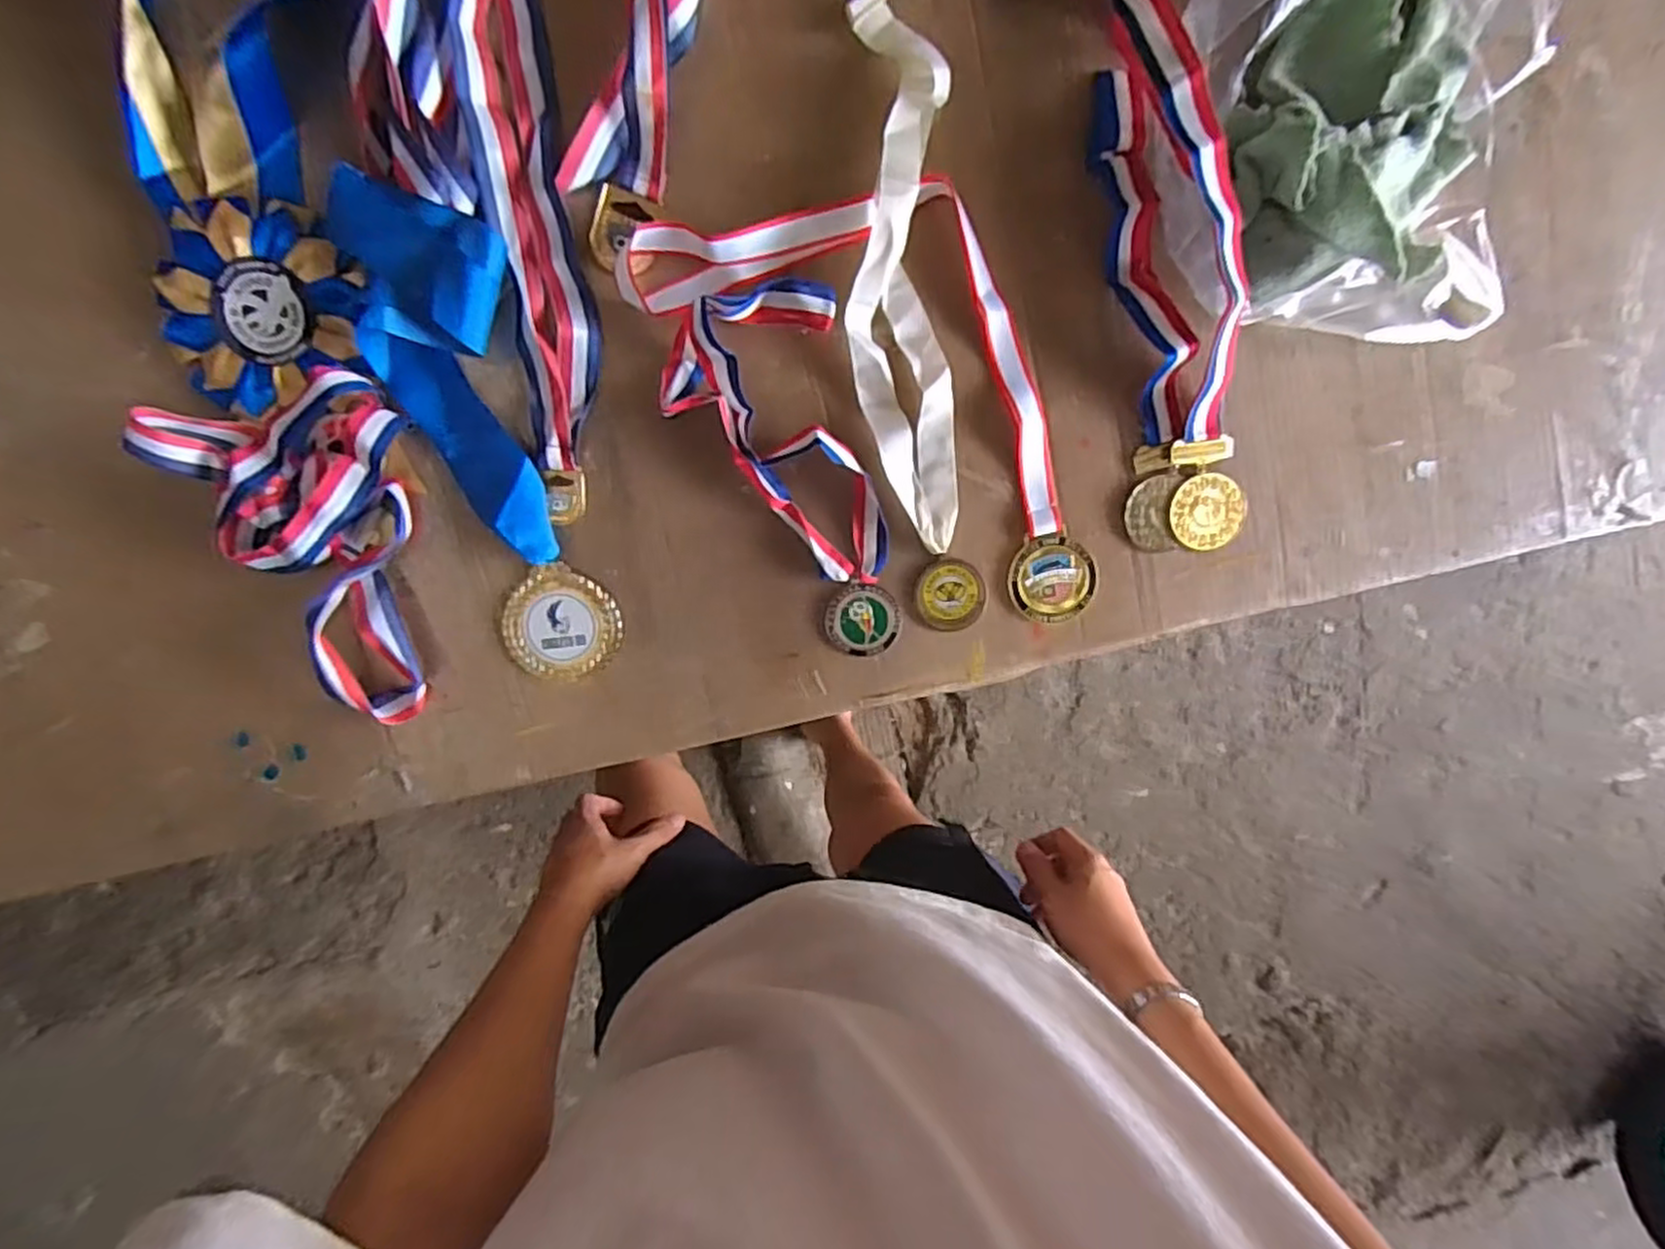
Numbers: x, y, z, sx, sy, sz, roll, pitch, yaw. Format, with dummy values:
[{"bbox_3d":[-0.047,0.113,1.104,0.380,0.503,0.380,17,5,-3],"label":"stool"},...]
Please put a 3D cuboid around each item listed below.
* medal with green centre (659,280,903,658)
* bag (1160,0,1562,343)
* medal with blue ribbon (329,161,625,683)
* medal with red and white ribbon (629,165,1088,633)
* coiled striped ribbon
[{"bbox_3d":[-0.030,-0.086,0.479,0.112,0.026,0.233,-14,99,0],"label":"medal with green centre"},{"bbox_3d":[0.307,-0.291,0.447,0.225,0.053,0.228,0,99,-2],"label":"bag"},{"bbox_3d":[-0.213,-0.110,0.462,0.092,0.040,0.305,-16,99,0],"label":"medal with blue ribbon"},{"bbox_3d":[0.058,-0.165,0.473,0.361,0.017,0.166,37,96,-7],"label":"medal with red and white ribbon"},{"bbox_3d":[-0.331,-0.042,0.467,0.135,0.038,0.213,-1,99,-2],"label":"coiled striped ribbon"}]

